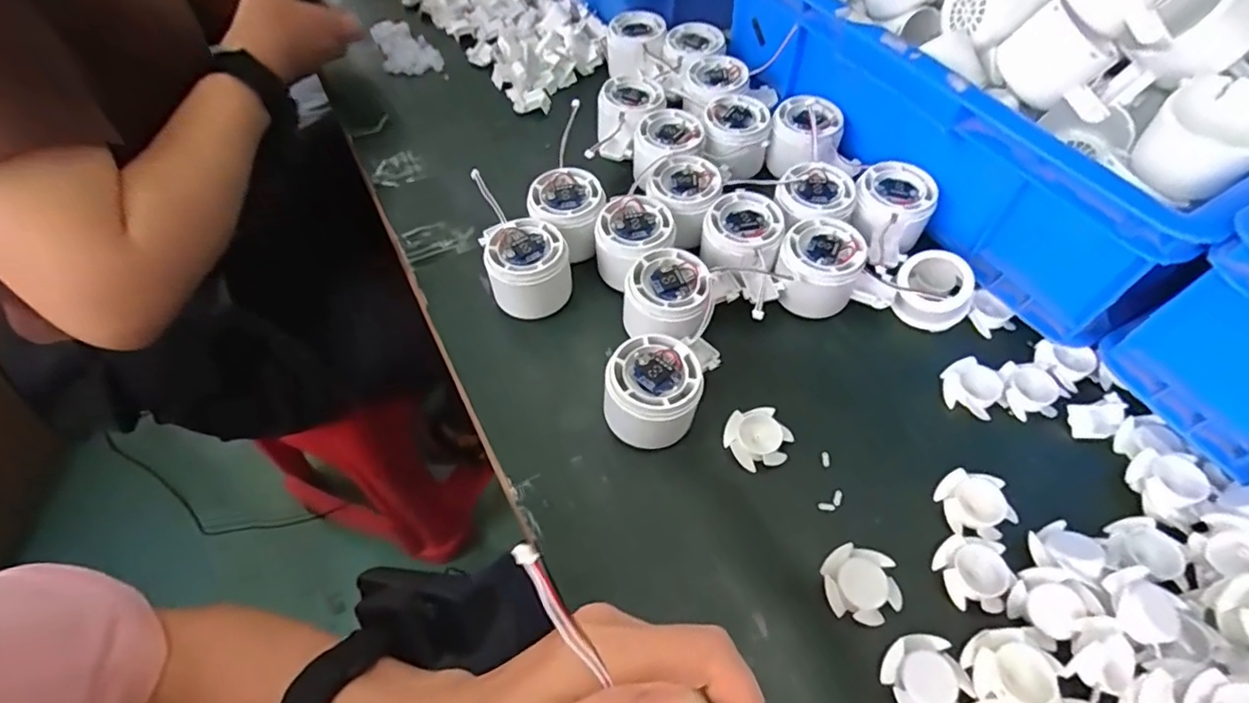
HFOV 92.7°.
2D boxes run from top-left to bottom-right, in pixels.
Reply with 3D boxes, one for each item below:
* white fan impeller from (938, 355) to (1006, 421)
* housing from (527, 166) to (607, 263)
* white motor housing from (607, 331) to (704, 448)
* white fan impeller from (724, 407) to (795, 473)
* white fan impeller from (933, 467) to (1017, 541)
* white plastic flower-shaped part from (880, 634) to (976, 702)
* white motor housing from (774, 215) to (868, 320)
[{"bbox_3d":[0.234,0.024,0.403,0.035,0.014,0.034,22,61,16],"label":"white fan impeller"},{"bbox_3d":[-0.042,-0.107,0.466,0.054,0.044,0.054,-1,57,2],"label":"housing"},{"bbox_3d":[0.018,0.025,0.375,0.057,0.050,0.055,-1,57,2],"label":"white motor housing"},{"bbox_3d":[0.085,0.055,0.382,0.036,0.011,0.039,-1,57,2],"label":"white fan impeller"},{"bbox_3d":[0.210,0.092,0.358,0.037,0.012,0.039,-2,57,1],"label":"white fan impeller"},{"bbox_3d":[0.154,0.168,0.305,0.038,0.007,0.040,-1,57,2],"label":"white plastic flower-shaped part"},{"bbox_3d":[0.140,-0.062,0.435,0.056,0.044,0.061,14,59,11],"label":"white motor housing"}]

